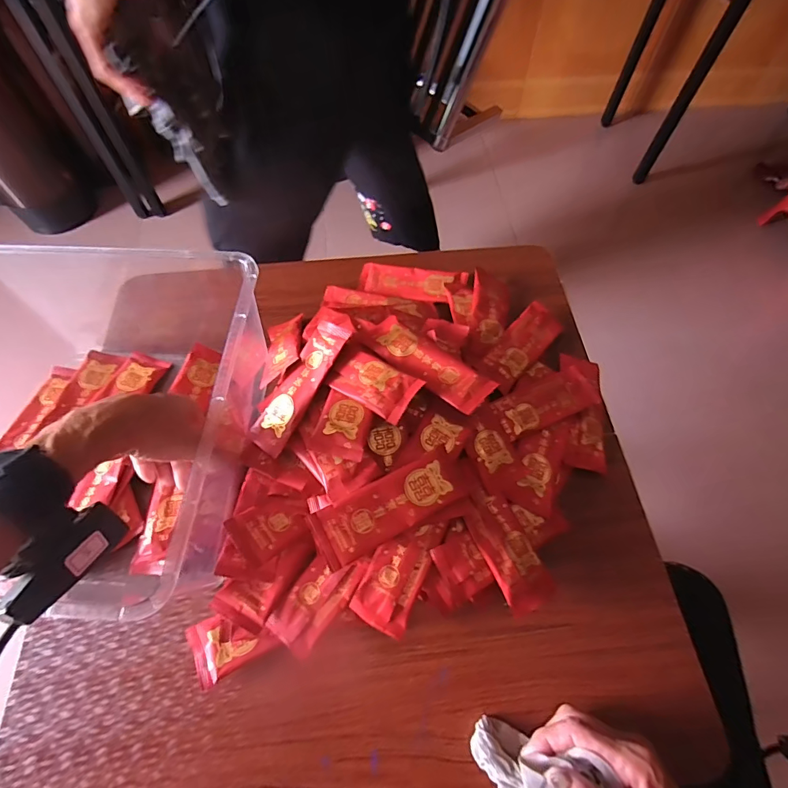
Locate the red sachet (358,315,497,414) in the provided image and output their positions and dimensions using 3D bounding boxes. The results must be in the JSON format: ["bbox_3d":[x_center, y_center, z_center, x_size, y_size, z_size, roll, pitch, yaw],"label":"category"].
[{"bbox_3d":[0.024,-0.036,0.405,0.147,0.020,0.044,39,69,18],"label":"red sachet"}]

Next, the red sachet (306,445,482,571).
[{"bbox_3d":[0.005,0.092,0.366,0.150,0.022,0.047,-25,80,-15],"label":"red sachet"}]

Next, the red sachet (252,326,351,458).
[{"bbox_3d":[-0.091,-0.008,0.405,0.045,0.015,0.135,29,83,14],"label":"red sachet"}]

